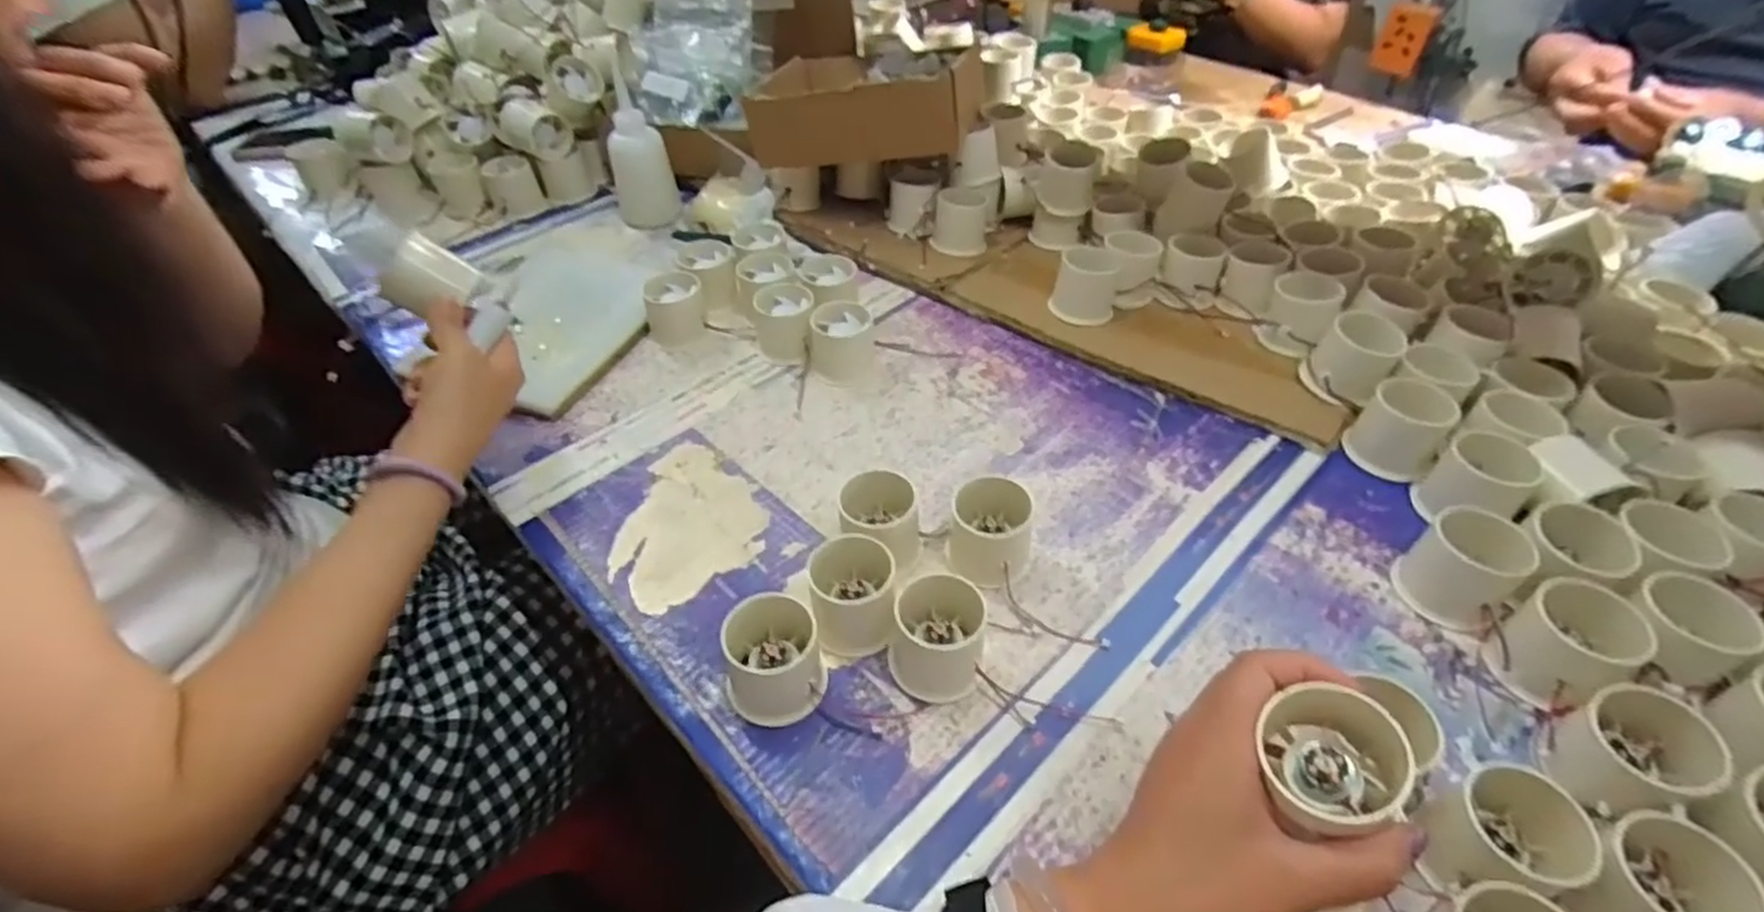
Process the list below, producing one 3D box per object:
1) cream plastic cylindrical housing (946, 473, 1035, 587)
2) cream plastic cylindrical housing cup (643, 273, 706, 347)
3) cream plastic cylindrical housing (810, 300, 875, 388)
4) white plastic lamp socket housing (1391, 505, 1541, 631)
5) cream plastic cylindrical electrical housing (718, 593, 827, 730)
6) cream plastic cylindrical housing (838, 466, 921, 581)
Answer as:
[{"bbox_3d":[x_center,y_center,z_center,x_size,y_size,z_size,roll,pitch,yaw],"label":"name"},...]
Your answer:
[{"bbox_3d":[0.069,0.050,0.482,0.051,0.056,0.050,6,45,8],"label":"cream plastic cylindrical housing"},{"bbox_3d":[-0.184,-0.132,0.680,0.051,0.042,0.056,0,45,1],"label":"cream plastic cylindrical housing cup"},{"bbox_3d":[-0.033,-0.096,0.643,0.052,0.048,0.055,-1,45,1],"label":"cream plastic cylindrical housing"},{"bbox_3d":[0.341,0.065,0.447,0.050,0.050,0.053,-29,51,-25],"label":"white plastic lamp socket housing"},{"bbox_3d":[-0.061,0.112,0.426,0.054,0.054,0.058,-11,46,-10],"label":"cream plastic cylindrical electrical housing"},{"bbox_3d":[-0.001,0.047,0.490,0.049,0.056,0.047,-1,45,1],"label":"cream plastic cylindrical housing"}]

